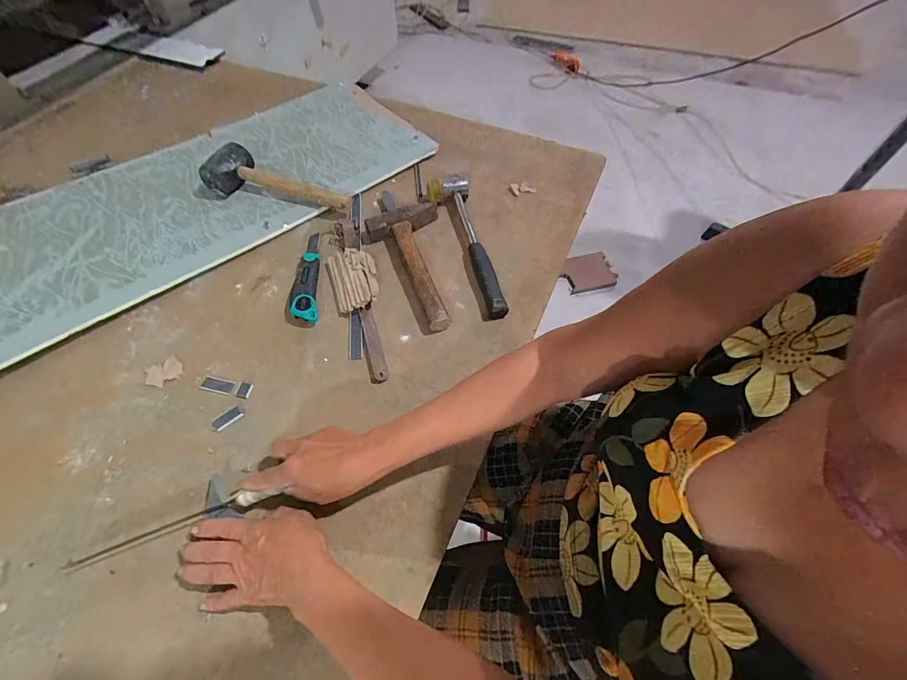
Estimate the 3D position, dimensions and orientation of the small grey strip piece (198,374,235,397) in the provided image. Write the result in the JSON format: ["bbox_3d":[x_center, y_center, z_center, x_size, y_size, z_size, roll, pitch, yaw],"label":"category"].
[{"bbox_3d":[-0.310,0.059,0.522,0.044,0.004,0.021,13,59,9],"label":"small grey strip piece"}]

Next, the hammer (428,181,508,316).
[{"bbox_3d":[0.020,-0.160,0.658,0.071,0.030,0.293,-12,59,-6],"label":"hammer"}]

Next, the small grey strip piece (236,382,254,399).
[{"bbox_3d":[-0.272,0.066,0.519,0.018,0.004,0.022,9,59,7],"label":"small grey strip piece"}]

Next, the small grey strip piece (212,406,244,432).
[{"bbox_3d":[-0.283,0.098,0.498,0.036,0.004,0.018,-37,65,-20],"label":"small grey strip piece"}]

